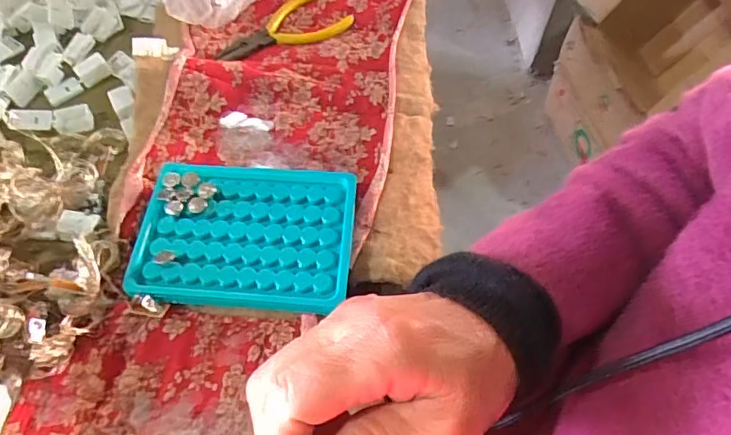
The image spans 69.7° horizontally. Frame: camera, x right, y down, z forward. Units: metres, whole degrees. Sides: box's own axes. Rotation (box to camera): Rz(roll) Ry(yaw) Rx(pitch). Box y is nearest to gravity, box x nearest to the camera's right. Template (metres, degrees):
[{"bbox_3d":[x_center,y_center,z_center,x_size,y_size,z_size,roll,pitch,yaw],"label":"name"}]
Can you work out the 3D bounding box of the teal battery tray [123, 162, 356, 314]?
[{"bbox_3d":[-0.075,0.012,0.340,0.131,0.022,0.093,5,59,1],"label":"teal battery tray"}]

